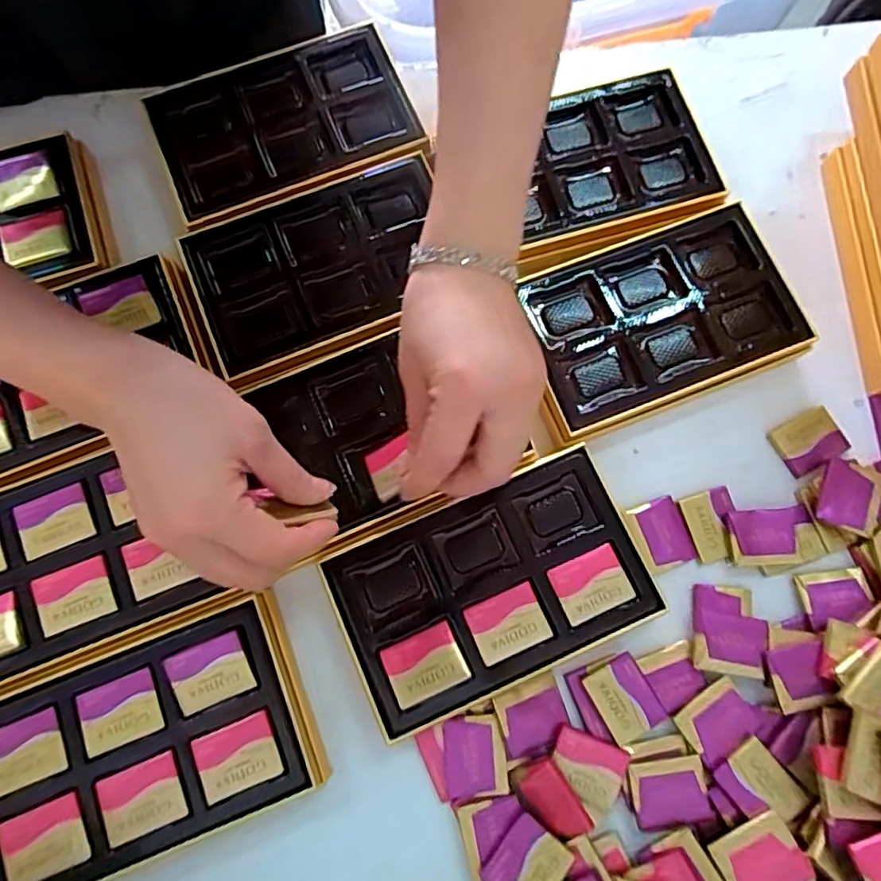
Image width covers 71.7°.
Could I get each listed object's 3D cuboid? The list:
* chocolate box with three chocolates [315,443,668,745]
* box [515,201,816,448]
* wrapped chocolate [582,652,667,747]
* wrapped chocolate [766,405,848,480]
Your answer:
[{"bbox_3d":[0.026,0.080,0.334,0.160,0.024,0.101,-21,78,-7],"label":"chocolate box with three chocolates"},{"bbox_3d":[0.128,-0.072,0.373,0.163,0.029,0.104,-19,77,-7],"label":"box"},{"bbox_3d":[0.100,0.140,0.331,0.031,0.004,0.038,-28,78,-8],"label":"wrapped chocolate"},{"bbox_3d":[0.224,0.000,0.370,0.039,0.005,0.031,-27,78,-8],"label":"wrapped chocolate"}]

